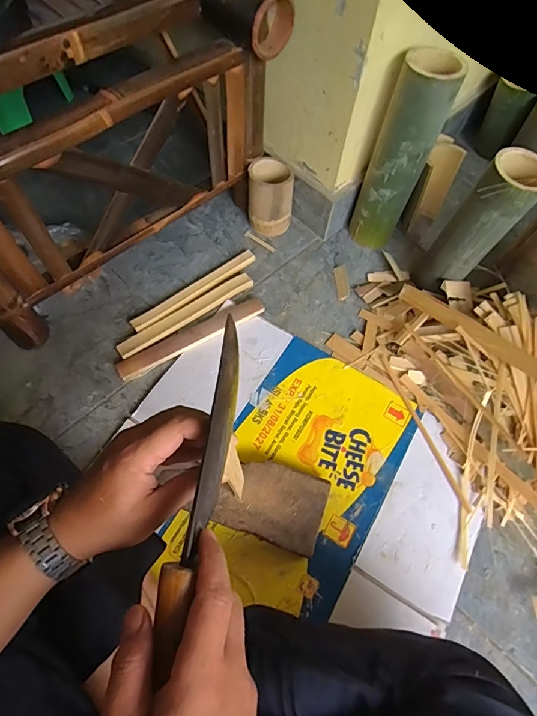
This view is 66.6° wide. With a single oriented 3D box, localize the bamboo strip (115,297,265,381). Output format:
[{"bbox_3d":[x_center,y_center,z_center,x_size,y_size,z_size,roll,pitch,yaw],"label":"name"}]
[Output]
[{"bbox_3d":[-0.132,-0.039,0.722,0.275,0.011,0.042,-28,68,-17],"label":"bamboo strip"}]

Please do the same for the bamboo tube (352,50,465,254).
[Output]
[{"bbox_3d":[0.226,-0.342,0.729,0.094,0.324,0.084,19,63,6],"label":"bamboo tube"}]

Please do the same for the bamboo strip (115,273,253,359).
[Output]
[{"bbox_3d":[-0.145,-0.079,0.740,0.271,0.012,0.031,-34,70,-19],"label":"bamboo strip"}]

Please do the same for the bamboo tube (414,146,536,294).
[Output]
[{"bbox_3d":[0.339,-0.210,0.670,0.094,0.234,0.089,39,67,15],"label":"bamboo tube"}]

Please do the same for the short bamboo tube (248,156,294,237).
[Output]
[{"bbox_3d":[0.003,-0.315,0.814,0.084,0.121,0.085,0,63,-4],"label":"short bamboo tube"}]

